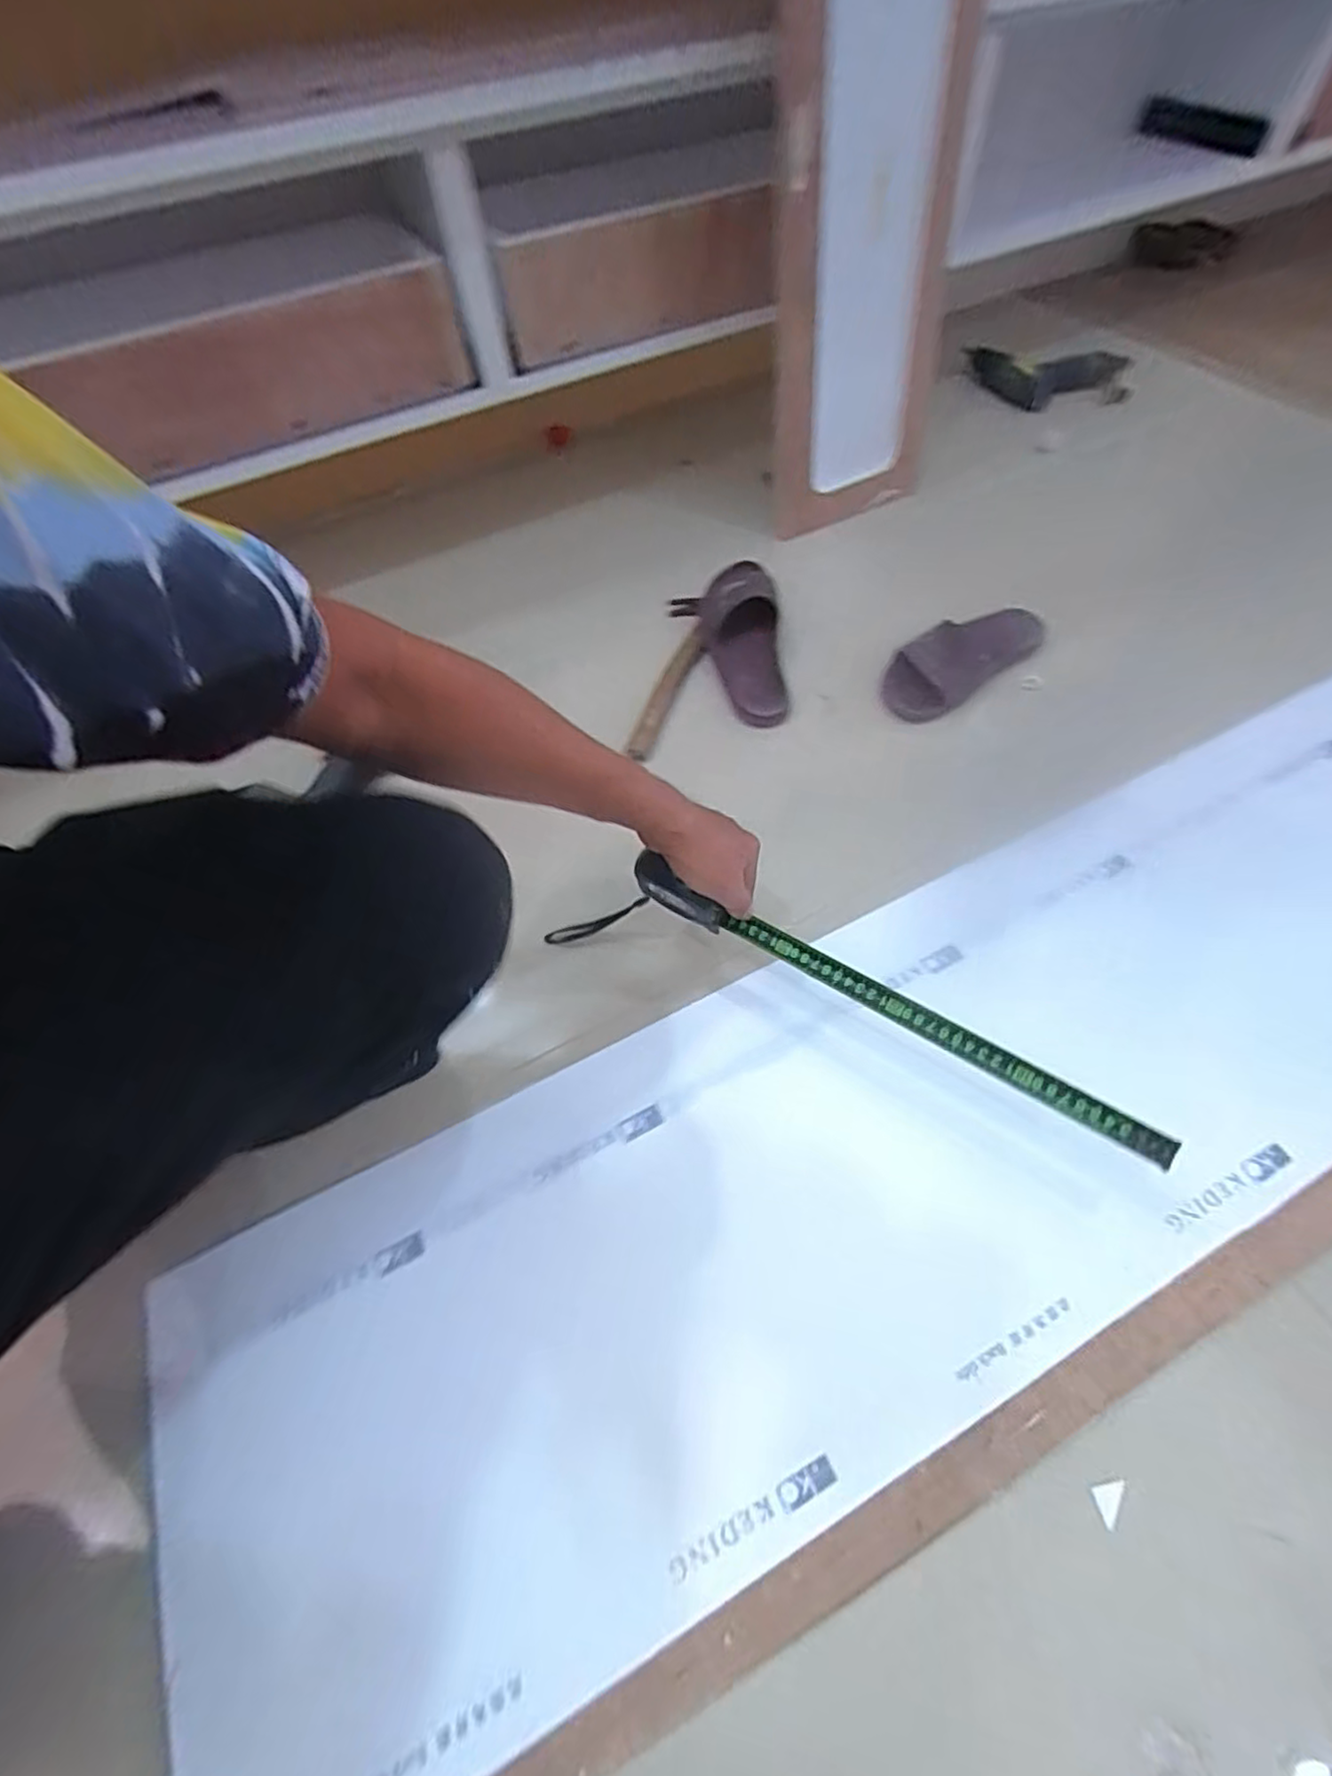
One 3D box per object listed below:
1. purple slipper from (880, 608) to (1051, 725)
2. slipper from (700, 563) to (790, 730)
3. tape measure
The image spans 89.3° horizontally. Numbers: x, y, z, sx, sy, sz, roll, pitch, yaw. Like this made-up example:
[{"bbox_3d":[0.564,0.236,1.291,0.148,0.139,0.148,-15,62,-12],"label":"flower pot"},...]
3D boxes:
[{"bbox_3d":[0.368,-0.280,0.825,0.231,0.063,0.085,-30,60,-14],"label":"purple slipper"},{"bbox_3d":[0.098,-0.304,0.844,0.091,0.062,0.240,-10,72,-2],"label":"slipper"},{"bbox_3d":[0.163,0.079,0.517,0.418,0.071,0.035,27,64,15],"label":"tape measure"}]

